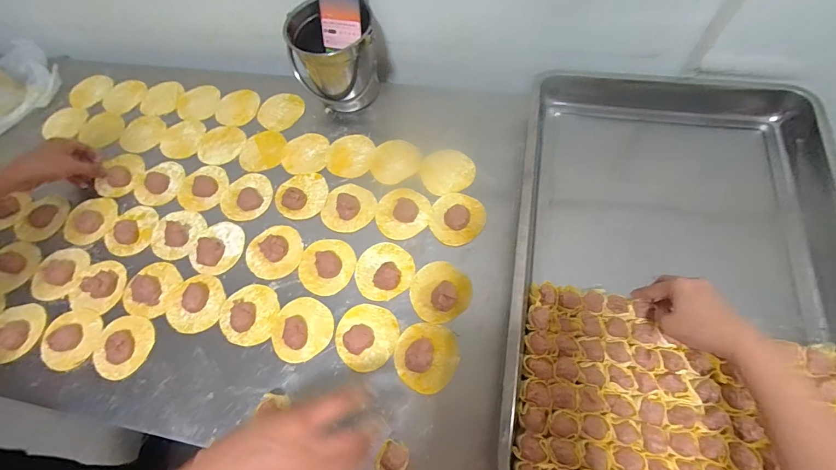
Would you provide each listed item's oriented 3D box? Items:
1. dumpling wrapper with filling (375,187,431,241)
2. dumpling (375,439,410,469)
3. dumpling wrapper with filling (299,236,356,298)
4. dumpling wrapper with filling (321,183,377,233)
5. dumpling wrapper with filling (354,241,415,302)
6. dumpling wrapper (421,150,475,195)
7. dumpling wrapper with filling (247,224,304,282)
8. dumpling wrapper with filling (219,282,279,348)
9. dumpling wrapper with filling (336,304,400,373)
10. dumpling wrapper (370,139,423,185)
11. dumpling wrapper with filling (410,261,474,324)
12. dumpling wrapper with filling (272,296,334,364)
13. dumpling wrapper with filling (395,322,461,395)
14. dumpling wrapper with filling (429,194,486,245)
[{"bbox_3d":[-0.024,-0.035,0.569,0.079,0.010,0.082,-2,64,4],"label":"dumpling wrapper with filling"},{"bbox_3d":[-0.027,0.249,0.422,0.031,0.036,0.037,23,69,15],"label":"dumpling"},{"bbox_3d":[-0.128,0.041,0.540,0.078,0.018,0.082,-2,64,4],"label":"dumpling wrapper with filling"},{"bbox_3d":[-0.104,-0.043,0.577,0.079,0.016,0.079,-2,64,4],"label":"dumpling wrapper with filling"},{"bbox_3d":[-0.046,0.048,0.532,0.079,0.015,0.081,-2,64,4],"label":"dumpling wrapper with filling"},{"bbox_3d":[0.046,-0.100,0.600,0.079,0.005,0.079,-3,64,6],"label":"dumpling wrapper"},{"bbox_3d":[-0.209,0.022,0.557,0.079,0.016,0.085,-2,64,4],"label":"dumpling wrapper with filling"},{"bbox_3d":[-0.230,0.106,0.521,0.077,0.014,0.081,-2,64,4],"label":"dumpling wrapper with filling"},{"bbox_3d":[-0.067,0.130,0.495,0.078,0.016,0.082,-2,64,4],"label":"dumpling wrapper with filling"},{"bbox_3d":[-0.034,-0.120,0.624,0.077,0.007,0.092,16,63,9],"label":"dumpling wrapper"},{"bbox_3d":[0.030,0.074,0.511,0.079,0.022,0.081,-2,64,4],"label":"dumpling wrapper with filling"},{"bbox_3d":[-0.155,0.120,0.504,0.078,0.021,0.084,-2,64,4],"label":"dumpling wrapper with filling"},{"bbox_3d":[0.011,0.151,0.478,0.077,0.019,0.081,-2,64,4],"label":"dumpling wrapper with filling"},{"bbox_3d":[0.057,-0.027,0.557,0.078,0.020,0.081,-2,64,4],"label":"dumpling wrapper with filling"}]

